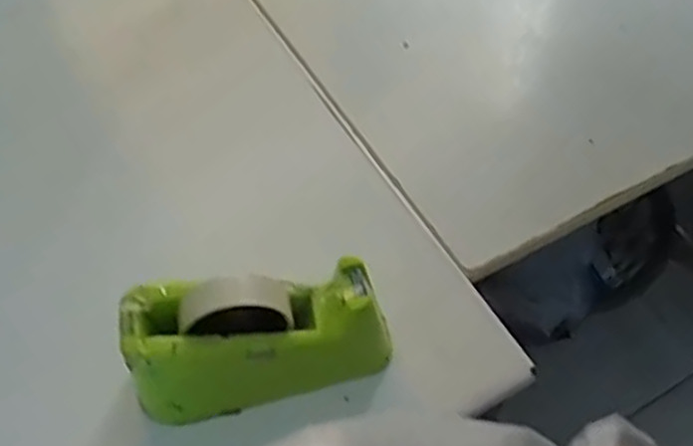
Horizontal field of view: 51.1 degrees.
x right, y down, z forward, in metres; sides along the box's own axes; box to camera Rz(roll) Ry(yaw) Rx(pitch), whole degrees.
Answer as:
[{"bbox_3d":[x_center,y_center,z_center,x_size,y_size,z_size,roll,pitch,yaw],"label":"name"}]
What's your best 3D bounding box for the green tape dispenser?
[{"bbox_3d":[-0.066,0.087,0.572,0.197,0.102,0.071,-12,56,-7],"label":"green tape dispenser"}]

